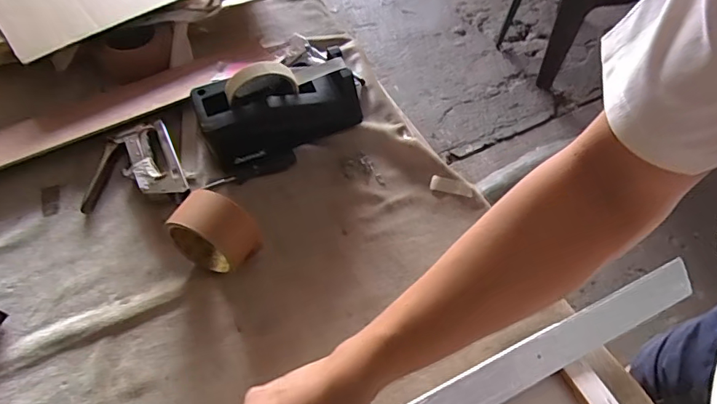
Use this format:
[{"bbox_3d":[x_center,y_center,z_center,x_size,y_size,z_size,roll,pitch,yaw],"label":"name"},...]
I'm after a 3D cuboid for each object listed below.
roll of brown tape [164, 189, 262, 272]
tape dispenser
[{"bbox_3d":[-0.158,0.030,0.542,0.091,0.083,0.062,17,56,12],"label":"roll of brown tape"},{"bbox_3d":[-0.097,-0.120,0.634,0.206,0.125,0.091,-15,56,-11],"label":"tape dispenser"}]

